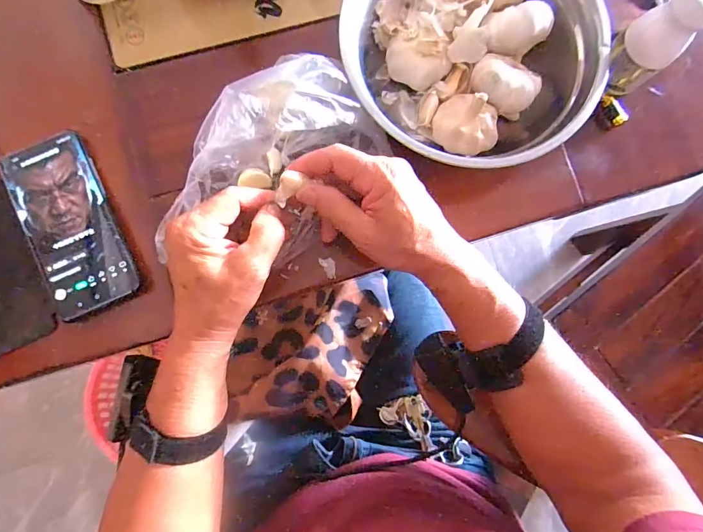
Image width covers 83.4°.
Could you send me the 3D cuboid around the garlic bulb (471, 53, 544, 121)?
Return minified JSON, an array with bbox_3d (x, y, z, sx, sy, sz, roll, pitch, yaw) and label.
[{"bbox_3d":[0.140,-0.167,0.365,0.060,0.038,0.048,39,84,1],"label":"garlic bulb"}]

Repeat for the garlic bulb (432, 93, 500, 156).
[{"bbox_3d":[0.105,-0.128,0.353,0.058,0.040,0.049,31,84,0],"label":"garlic bulb"}]

